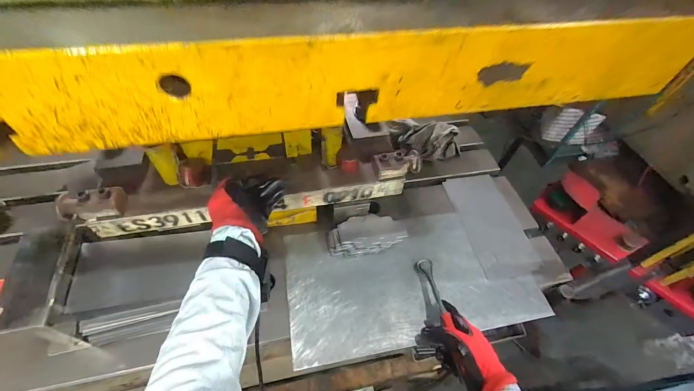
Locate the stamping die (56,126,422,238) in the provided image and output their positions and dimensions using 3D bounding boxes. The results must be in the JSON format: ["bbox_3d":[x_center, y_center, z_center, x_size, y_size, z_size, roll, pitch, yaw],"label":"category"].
[{"bbox_3d":[-0.173,-0.038,0.606,0.610,0.180,0.125,-6,53,-10],"label":"stamping die"}]

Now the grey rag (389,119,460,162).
[{"bbox_3d":[0.207,-0.146,0.825,0.192,0.084,0.101,4,52,-1],"label":"grey rag"}]

